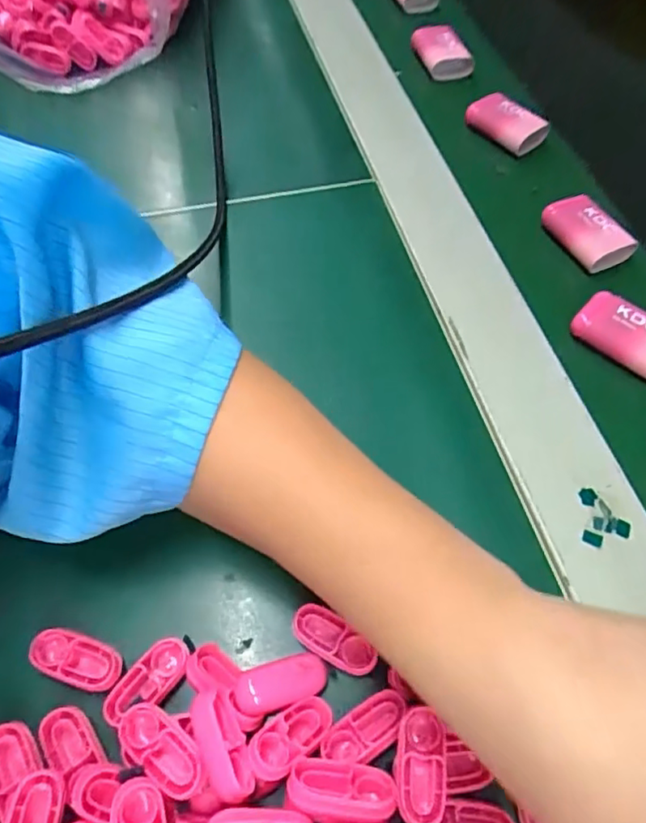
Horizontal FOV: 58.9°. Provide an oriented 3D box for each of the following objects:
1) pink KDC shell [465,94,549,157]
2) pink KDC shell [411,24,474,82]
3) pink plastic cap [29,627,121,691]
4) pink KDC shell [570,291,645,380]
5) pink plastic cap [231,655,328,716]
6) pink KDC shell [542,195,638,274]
[{"bbox_3d":[0.129,-0.202,0.403,0.052,0.022,0.030,38,65,19],"label":"pink KDC shell"},{"bbox_3d":[0.094,-0.285,0.457,0.036,0.023,0.047,-17,61,-12],"label":"pink KDC shell"},{"bbox_3d":[-0.091,0.092,0.213,0.034,0.010,0.016,15,59,7],"label":"pink plastic cap"},{"bbox_3d":[0.160,-0.040,0.305,0.051,0.018,0.030,36,64,19],"label":"pink KDC shell"},{"bbox_3d":[-0.015,0.097,0.203,0.033,0.009,0.014,-14,60,-10],"label":"pink plastic cap"},{"bbox_3d":[0.157,-0.106,0.344,0.036,0.019,0.047,-25,63,-16],"label":"pink KDC shell"}]

